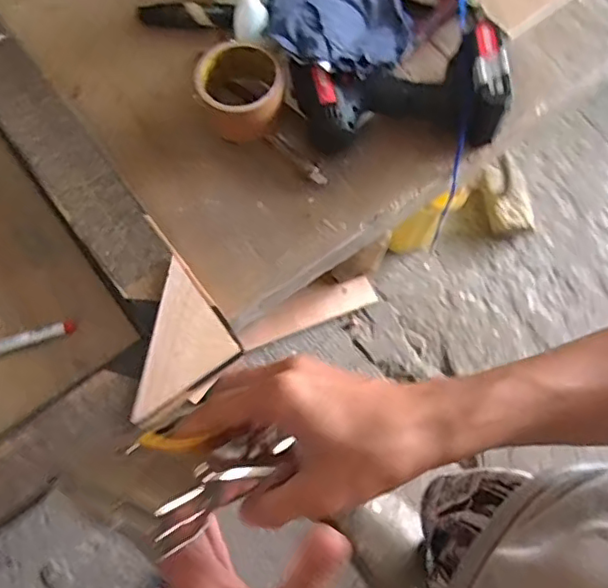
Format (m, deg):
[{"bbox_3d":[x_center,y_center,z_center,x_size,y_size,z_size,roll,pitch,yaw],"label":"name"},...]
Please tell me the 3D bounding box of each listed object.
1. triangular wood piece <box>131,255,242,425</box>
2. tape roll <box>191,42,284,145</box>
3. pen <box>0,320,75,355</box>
[{"bbox_3d":[-0.125,0.040,0.525,0.105,0.008,0.101,-35,74,-9],"label":"triangular wood piece"},{"bbox_3d":[-0.064,-0.205,0.617,0.091,0.058,0.096,-16,72,-3],"label":"tape roll"},{"bbox_3d":[-0.287,0.051,0.555,0.141,0.016,0.015,-18,72,-4],"label":"pen"}]

